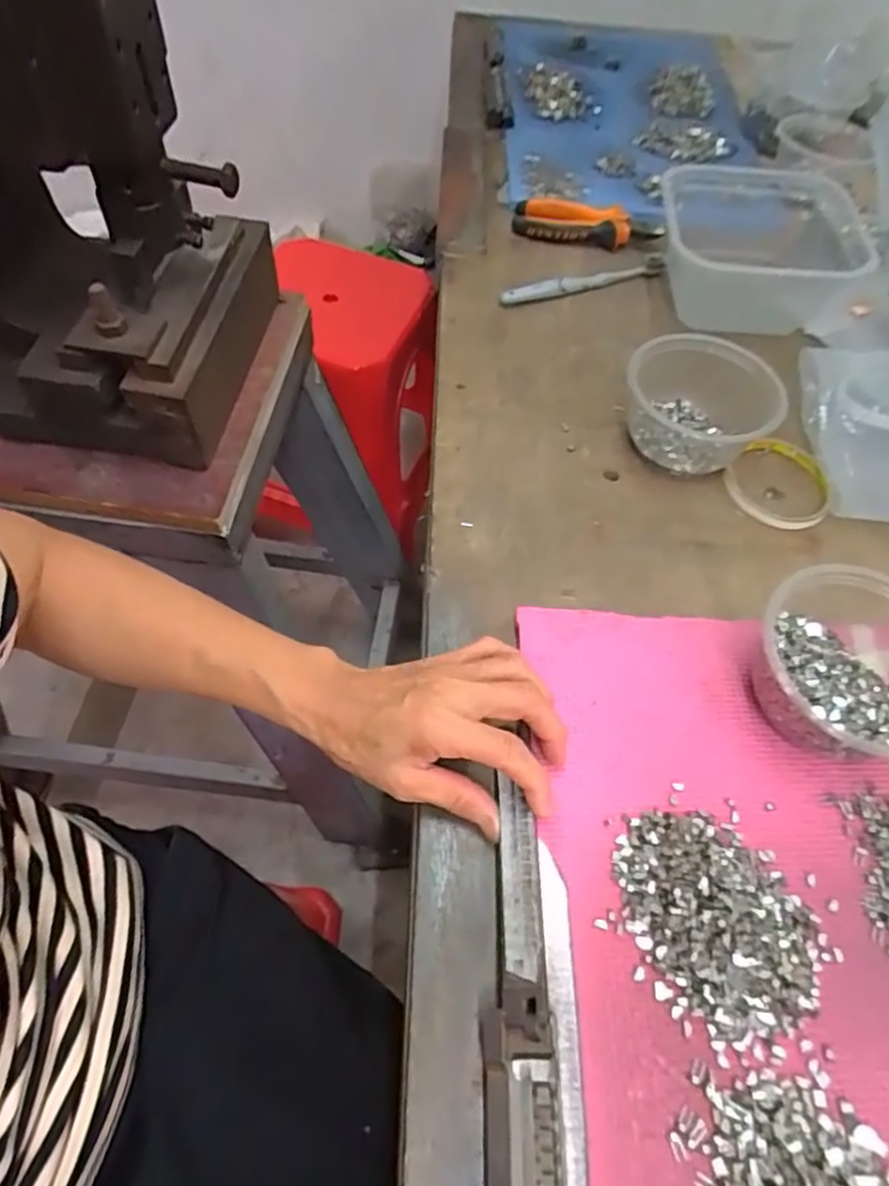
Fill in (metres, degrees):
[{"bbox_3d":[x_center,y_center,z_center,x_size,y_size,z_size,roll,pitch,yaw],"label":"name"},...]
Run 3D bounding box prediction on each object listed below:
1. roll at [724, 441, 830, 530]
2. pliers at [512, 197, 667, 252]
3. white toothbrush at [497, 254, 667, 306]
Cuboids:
[{"bbox_3d":[0.265,-0.088,0.527,0.078,0.017,0.090,31,62,18],"label":"roll"},{"bbox_3d":[0.148,-0.382,0.694,0.151,0.027,0.048,9,57,5],"label":"pliers"},{"bbox_3d":[0.136,-0.303,0.651,0.175,0.012,0.022,-17,59,-12],"label":"white toothbrush"}]

